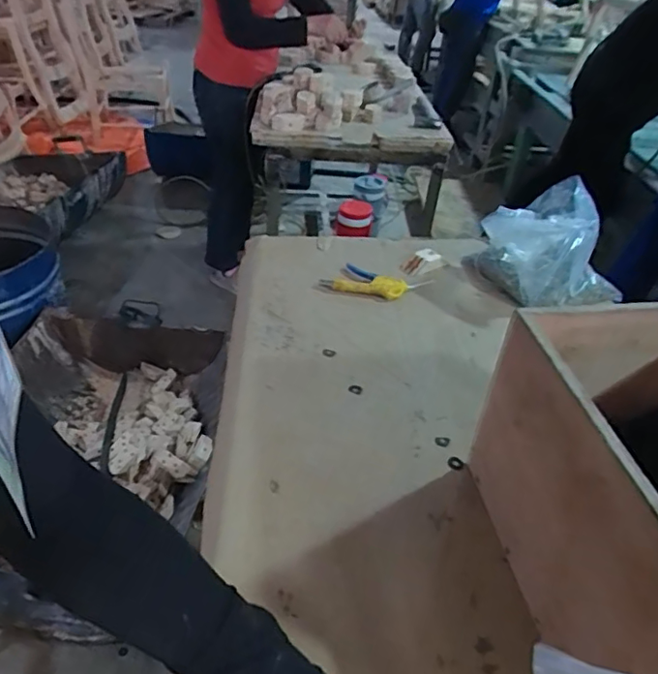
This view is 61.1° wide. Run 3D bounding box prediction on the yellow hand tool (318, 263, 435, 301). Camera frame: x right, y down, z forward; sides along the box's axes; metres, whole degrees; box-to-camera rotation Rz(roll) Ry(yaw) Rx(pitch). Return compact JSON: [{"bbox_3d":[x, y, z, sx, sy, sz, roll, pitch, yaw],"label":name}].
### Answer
[{"bbox_3d":[0.080,-0.100,0.990,0.181,0.025,0.067,13,38,9],"label":"yellow hand tool"}]

